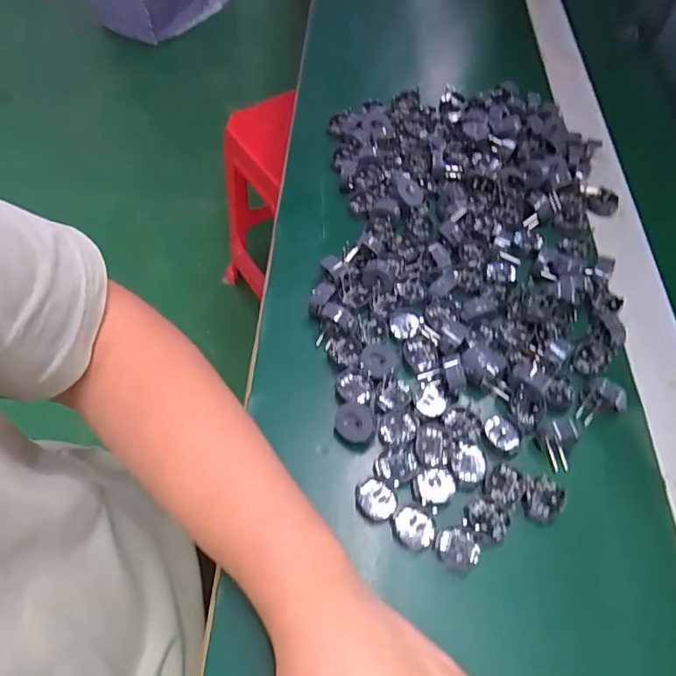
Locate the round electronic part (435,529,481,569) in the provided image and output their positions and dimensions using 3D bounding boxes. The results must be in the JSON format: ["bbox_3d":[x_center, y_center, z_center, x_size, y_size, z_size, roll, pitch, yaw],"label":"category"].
[{"bbox_3d":[0.076,0.133,0.323,0.026,0.006,0.022,-2,57,-2],"label":"round electronic part"}]

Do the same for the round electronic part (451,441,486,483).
[{"bbox_3d":[0.090,0.085,0.349,0.022,0.004,0.027,24,60,14],"label":"round electronic part"}]

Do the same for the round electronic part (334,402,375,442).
[{"bbox_3d":[0.012,0.060,0.359,0.028,0.015,0.024,12,58,7],"label":"round electronic part"}]

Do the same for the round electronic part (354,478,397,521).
[{"bbox_3d":[0.025,0.107,0.338,0.028,0.004,0.024,38,64,21],"label":"round electronic part"}]

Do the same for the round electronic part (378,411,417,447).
[{"bbox_3d":[0.042,0.063,0.362,0.028,0.005,0.025,-10,58,-7],"label":"round electronic part"}]

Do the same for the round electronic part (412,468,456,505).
[{"bbox_3d":[0.065,0.100,0.343,0.029,0.004,0.022,-11,58,-7],"label":"round electronic part"}]

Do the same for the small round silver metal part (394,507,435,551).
[{"bbox_3d":[0.049,0.123,0.329,0.024,0.004,0.025,-1,57,-2],"label":"small round silver metal part"}]

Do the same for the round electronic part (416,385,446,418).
[{"bbox_3d":[0.070,0.047,0.376,0.020,0.004,0.025,25,60,15],"label":"round electronic part"}]

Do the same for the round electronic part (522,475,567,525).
[{"bbox_3d":[0.137,0.108,0.338,0.026,0.006,0.031,18,59,11],"label":"round electronic part"}]

